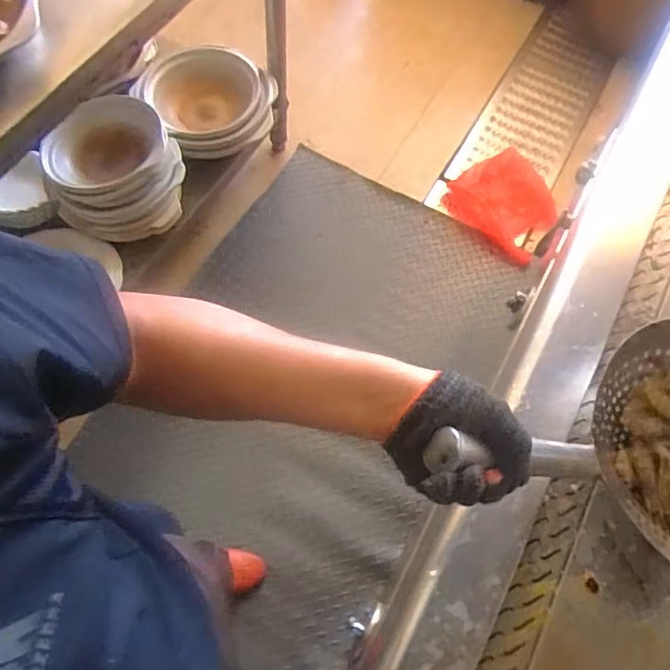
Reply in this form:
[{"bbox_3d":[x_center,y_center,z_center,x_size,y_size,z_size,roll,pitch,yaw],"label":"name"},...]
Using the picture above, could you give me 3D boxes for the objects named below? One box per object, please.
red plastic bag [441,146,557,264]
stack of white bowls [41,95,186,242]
[{"bbox_3d":[0.477,-0.379,1.689,0.303,0.061,0.273,37,69,13],"label":"red plastic bag"},{"bbox_3d":[-0.479,-0.381,1.317,0.272,0.201,0.290,-16,67,-10],"label":"stack of white bowls"}]

